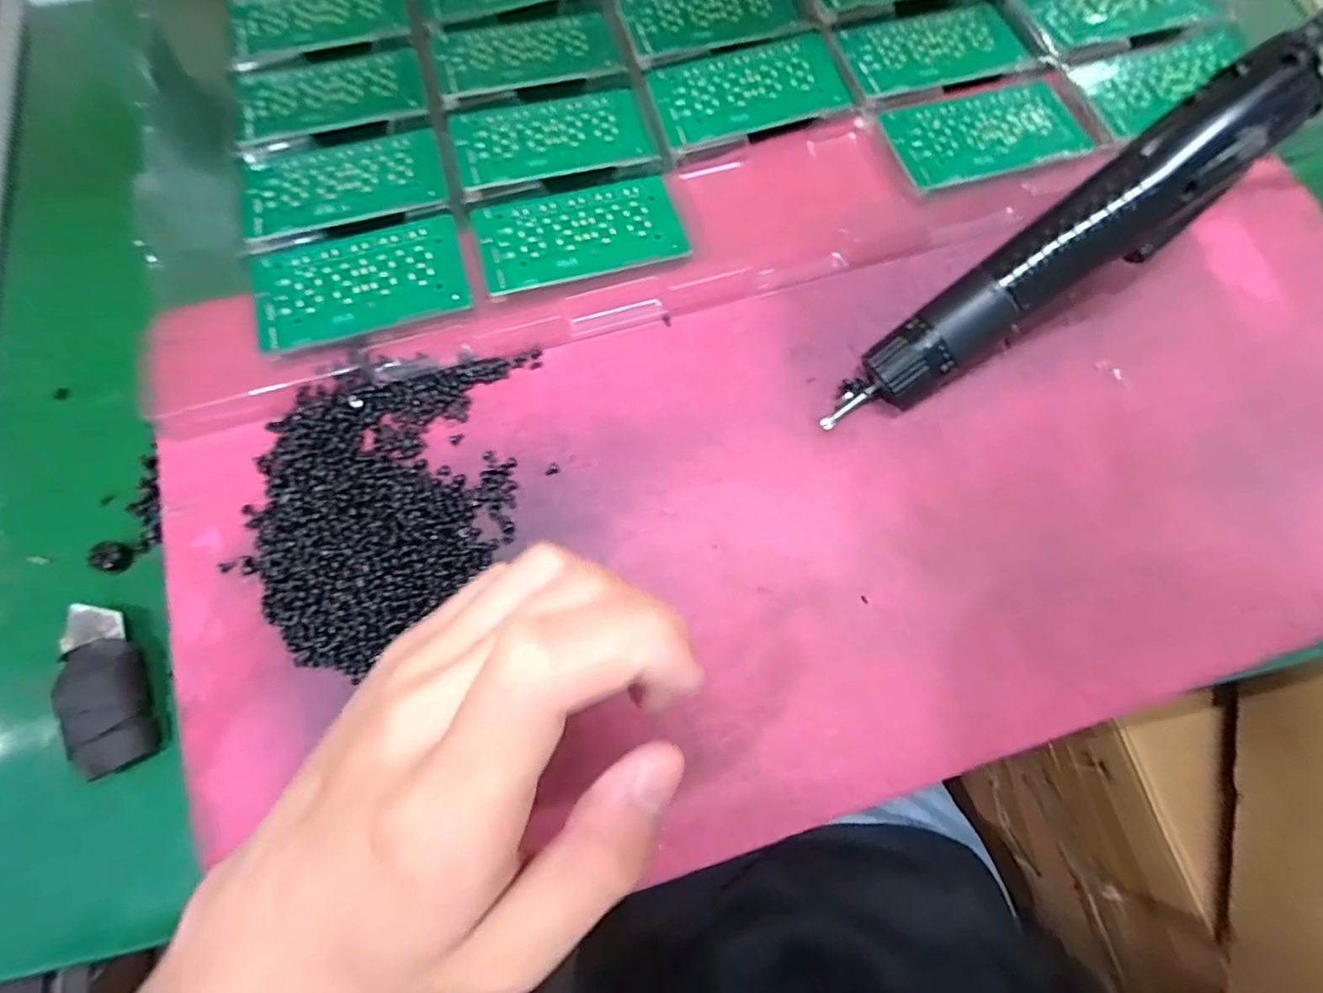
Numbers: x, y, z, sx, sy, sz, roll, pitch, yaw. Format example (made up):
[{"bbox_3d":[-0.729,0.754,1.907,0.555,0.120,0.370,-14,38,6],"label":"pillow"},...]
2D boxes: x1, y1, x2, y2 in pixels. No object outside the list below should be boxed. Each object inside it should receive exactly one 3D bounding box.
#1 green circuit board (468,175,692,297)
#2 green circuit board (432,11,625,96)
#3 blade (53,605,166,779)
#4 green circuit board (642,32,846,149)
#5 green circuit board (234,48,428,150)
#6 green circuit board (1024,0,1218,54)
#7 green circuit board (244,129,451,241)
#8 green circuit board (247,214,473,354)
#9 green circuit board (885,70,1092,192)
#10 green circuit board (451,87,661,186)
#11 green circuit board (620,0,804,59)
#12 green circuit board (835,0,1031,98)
[{"bbox_3d":[-0.044,-0.141,0.328,0.105,0.004,0.056,-15,70,-7],"label":"green circuit board"},{"bbox_3d":[-0.081,-0.268,0.372,0.105,0.005,0.054,-12,74,-4],"label":"green circuit board"},{"bbox_3d":[-0.245,0.084,0.270,0.031,0.015,0.070,-26,76,-7],"label":"blade"},{"bbox_3d":[0.050,-0.236,0.357,0.107,0.004,0.059,-17,75,-5],"label":"green circuit board"},{"bbox_3d":[-0.193,-0.235,0.361,0.103,0.006,0.059,-15,75,-4],"label":"green circuit board"},{"bbox_3d":[0.277,-0.301,0.375,0.109,0.005,0.064,-19,68,-8],"label":"green circuit board"},{"bbox_3d":[-0.174,-0.173,0.339,0.104,0.004,0.057,-13,71,-5],"label":"green circuit board"},{"bbox_3d":[-0.155,-0.111,0.318,0.105,0.004,0.059,-14,74,-4],"label":"green circuit board"},{"bbox_3d":[0.178,-0.206,0.345,0.104,0.005,0.065,-13,71,-5],"label":"green circuit board"},{"bbox_3d":[-0.062,-0.204,0.349,0.106,0.004,0.054,-14,74,-4],"label":"green circuit board"},{"bbox_3d":[0.030,-0.300,0.380,0.104,0.004,0.055,-16,75,-5],"label":"green circuit board"},{"bbox_3d":[0.161,-0.267,0.367,0.105,0.004,0.064,-17,71,-6],"label":"green circuit board"}]

